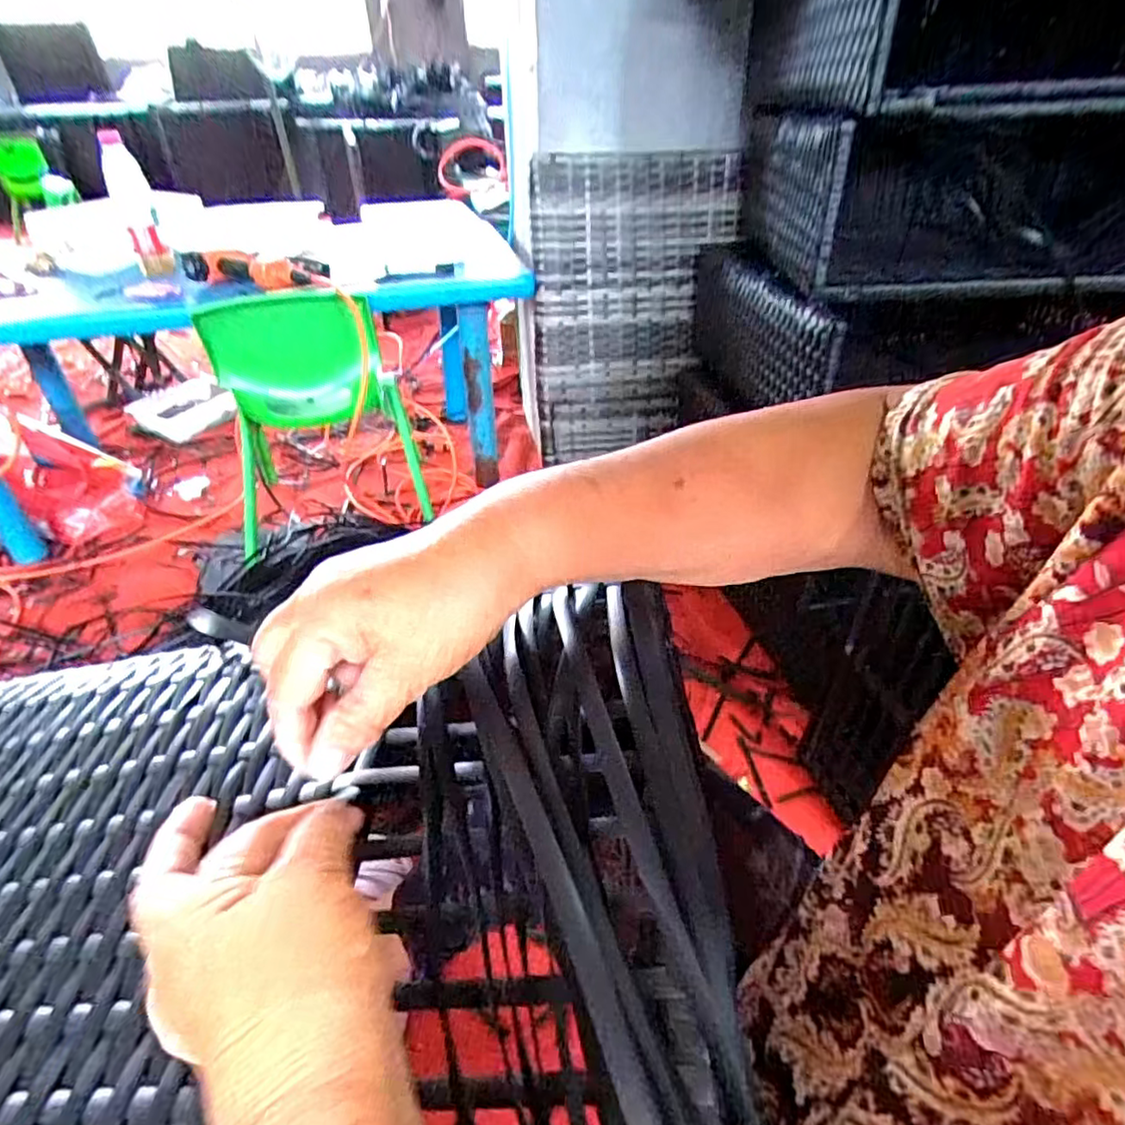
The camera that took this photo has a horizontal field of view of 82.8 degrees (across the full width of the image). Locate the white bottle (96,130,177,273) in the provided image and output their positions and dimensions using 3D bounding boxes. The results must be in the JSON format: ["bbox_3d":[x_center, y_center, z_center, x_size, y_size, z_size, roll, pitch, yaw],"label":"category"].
[{"bbox_3d":[-0.791,-0.661,1.180,0.062,0.223,0.076,-22,43,-25],"label":"white bottle"}]

